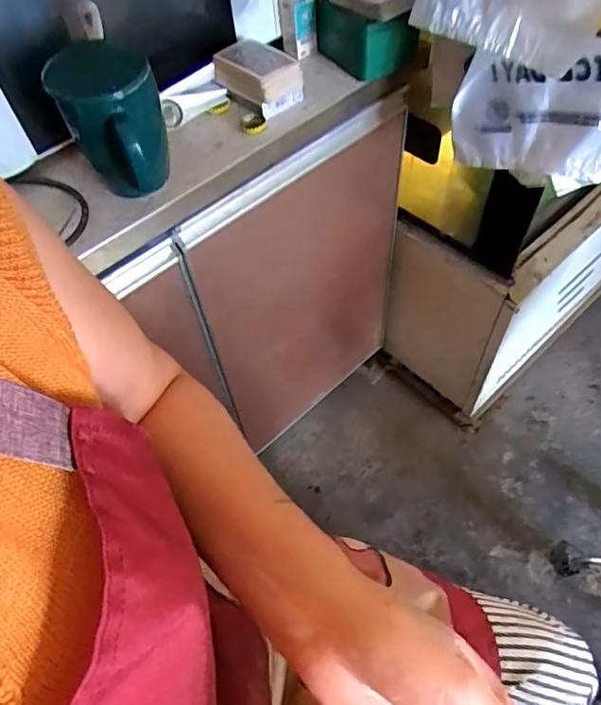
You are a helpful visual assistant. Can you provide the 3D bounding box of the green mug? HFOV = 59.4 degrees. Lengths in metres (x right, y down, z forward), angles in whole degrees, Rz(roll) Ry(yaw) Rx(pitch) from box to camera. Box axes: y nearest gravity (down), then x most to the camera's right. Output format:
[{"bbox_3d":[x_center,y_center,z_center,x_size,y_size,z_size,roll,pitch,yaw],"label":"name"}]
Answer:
[{"bbox_3d":[-0.164,-0.202,0.483,0.082,0.116,0.114,-17,55,-7],"label":"green mug"}]

